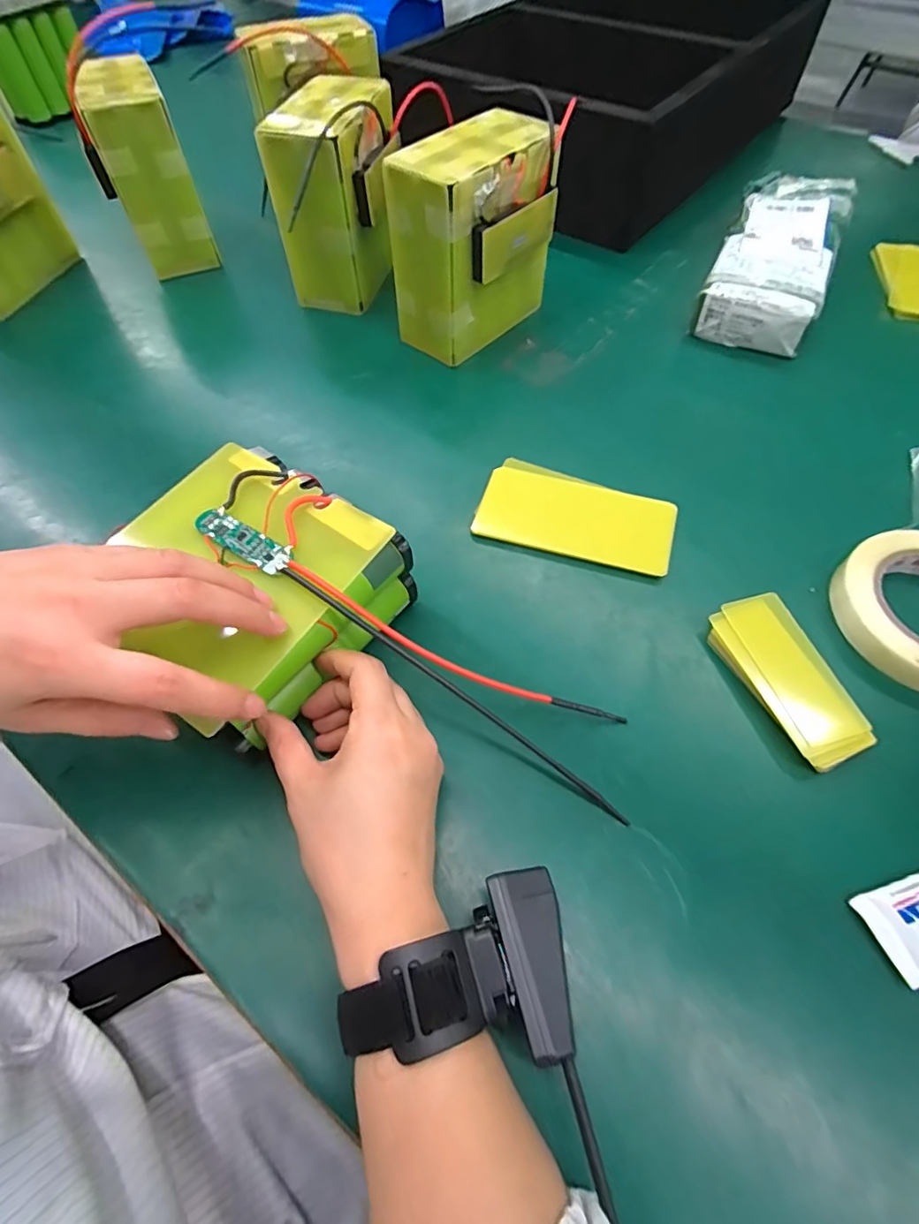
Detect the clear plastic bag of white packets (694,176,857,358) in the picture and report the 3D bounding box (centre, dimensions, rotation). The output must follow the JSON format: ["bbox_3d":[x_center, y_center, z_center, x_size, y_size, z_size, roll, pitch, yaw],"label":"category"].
[{"bbox_3d":[0.327,-0.368,0.561,0.108,0.058,0.266,21,61,14],"label":"clear plastic bag of white packets"}]

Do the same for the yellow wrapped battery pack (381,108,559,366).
[{"bbox_3d":[0.013,-0.324,0.483,0.085,0.145,0.137,38,66,22],"label":"yellow wrapped battery pack"}]

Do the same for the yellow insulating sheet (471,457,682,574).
[{"bbox_3d":[0.087,-0.074,0.410,0.142,0.009,0.077,15,61,10],"label":"yellow insulating sheet"}]

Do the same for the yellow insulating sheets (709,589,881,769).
[{"bbox_3d":[0.197,0.040,0.328,0.049,0.016,0.105,-16,60,-8],"label":"yellow insulating sheets"}]

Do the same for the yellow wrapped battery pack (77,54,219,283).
[{"bbox_3d":[-0.325,-0.456,0.570,0.080,0.160,0.106,-21,60,-12],"label":"yellow wrapped battery pack"}]

